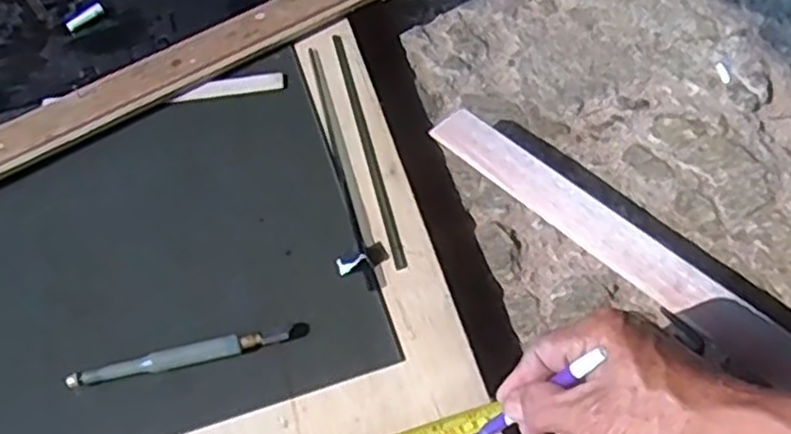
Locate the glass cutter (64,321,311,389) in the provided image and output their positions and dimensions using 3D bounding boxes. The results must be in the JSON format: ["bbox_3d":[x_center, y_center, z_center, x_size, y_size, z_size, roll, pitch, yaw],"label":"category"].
[{"bbox_3d":[-0.150,0.101,0.543,0.172,0.018,0.016,-13,55,-5],"label":"glass cutter"}]

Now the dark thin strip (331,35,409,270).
[{"bbox_3d":[-0.027,-0.068,0.658,0.011,0.004,0.270,-13,55,-5],"label":"dark thin strip"}]

